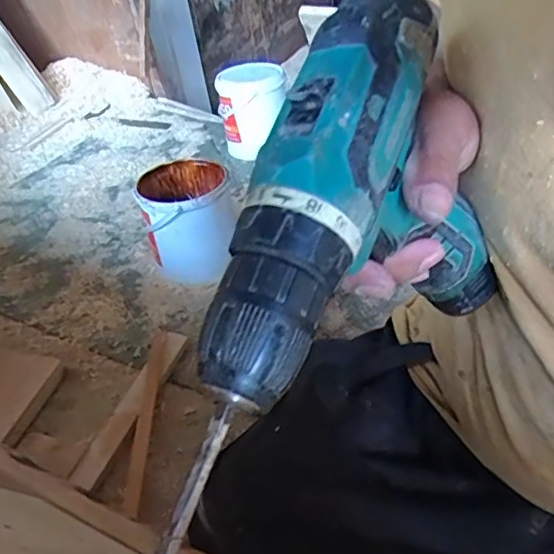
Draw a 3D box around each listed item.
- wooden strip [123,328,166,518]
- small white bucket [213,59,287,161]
[{"bbox_3d":[-0.200,0.200,0.898,0.032,0.014,0.352,-6,42,1],"label":"wooden strip"},{"bbox_3d":[-0.060,-0.442,1.517,0.177,0.210,0.180,-7,42,0],"label":"small white bucket"}]

